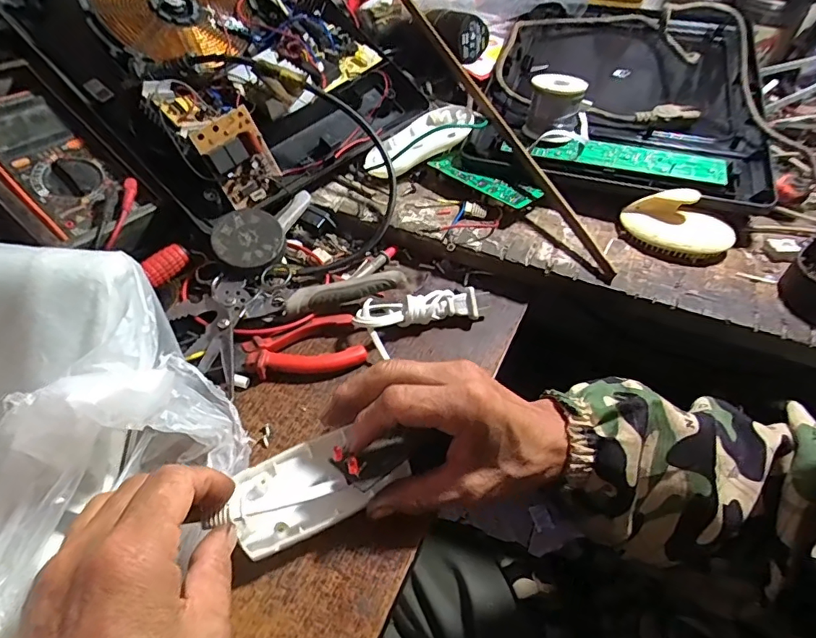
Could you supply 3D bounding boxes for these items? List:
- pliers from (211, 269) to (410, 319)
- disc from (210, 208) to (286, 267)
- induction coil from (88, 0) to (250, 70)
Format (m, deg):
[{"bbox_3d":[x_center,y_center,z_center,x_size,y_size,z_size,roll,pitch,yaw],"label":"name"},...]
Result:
[{"bbox_3d":[-0.079,-0.019,0.398,0.150,0.016,0.041,-2,49,-2],"label":"pliers"},{"bbox_3d":[-0.132,-0.068,0.409,0.056,0.004,0.051,3,69,-8],"label":"disc"},{"bbox_3d":[-0.236,-0.315,0.488,0.133,0.012,0.141,9,69,-22],"label":"induction coil"}]

